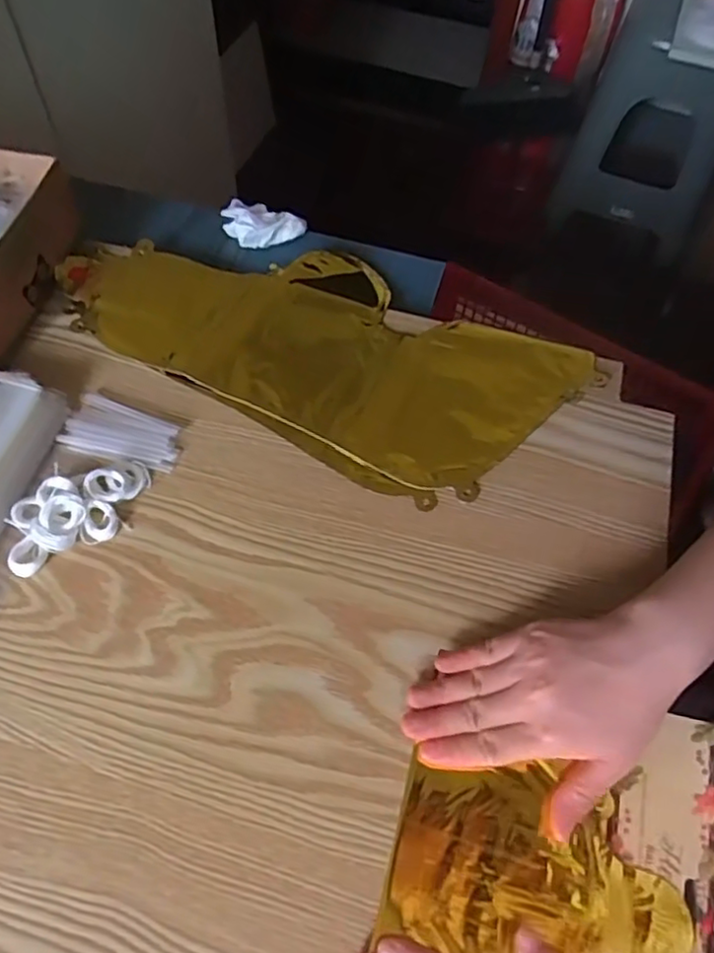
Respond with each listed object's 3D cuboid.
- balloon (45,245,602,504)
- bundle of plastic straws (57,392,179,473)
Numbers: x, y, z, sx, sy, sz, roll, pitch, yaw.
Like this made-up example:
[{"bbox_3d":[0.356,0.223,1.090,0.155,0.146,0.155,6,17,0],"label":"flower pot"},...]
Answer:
[{"bbox_3d":[-0.035,-0.115,0.526,0.407,0.010,0.190,26,61,13],"label":"balloon"},{"bbox_3d":[-0.170,-0.034,0.475,0.084,0.008,0.052,12,59,5],"label":"bundle of plastic straws"}]

